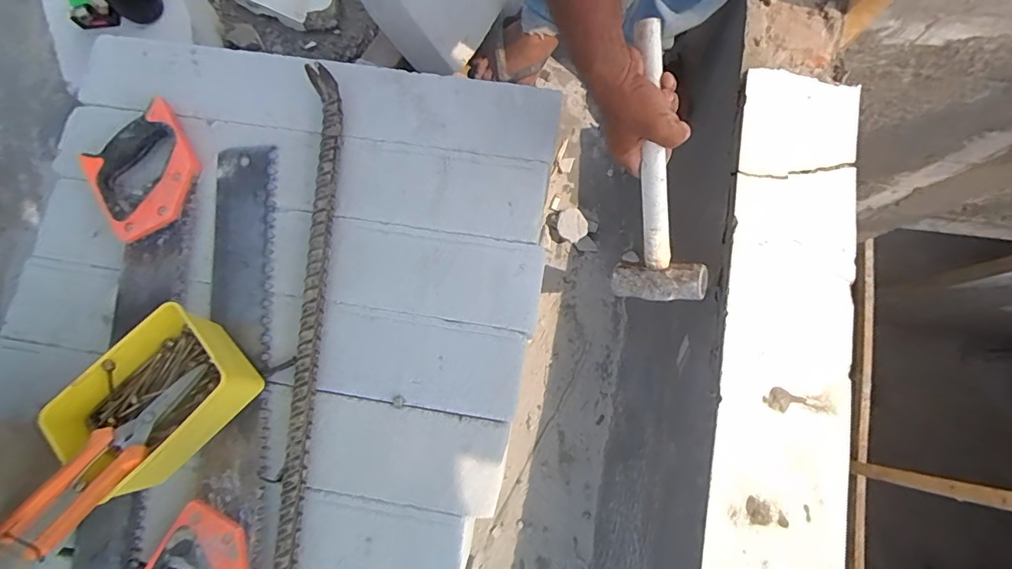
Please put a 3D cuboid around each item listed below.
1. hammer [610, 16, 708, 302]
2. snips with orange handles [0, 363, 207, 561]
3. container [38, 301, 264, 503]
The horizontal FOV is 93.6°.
[{"bbox_3d":[0.161,-0.121,0.505,0.087,0.053,0.285,-5,106,0],"label":"hammer"},{"bbox_3d":[-0.355,0.149,0.438,0.052,0.016,0.183,24,49,6],"label":"snips with orange handles"},{"bbox_3d":[-0.347,0.118,0.479,0.114,0.089,0.159,39,82,9],"label":"container"}]

